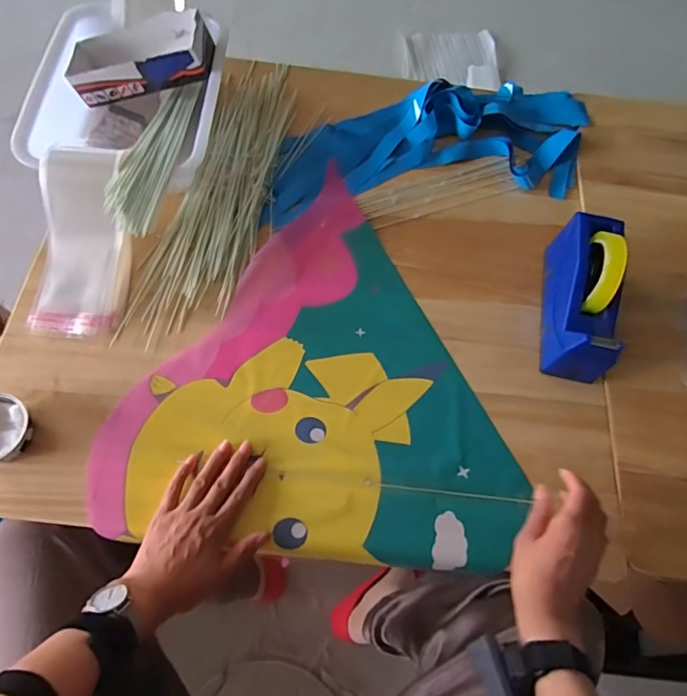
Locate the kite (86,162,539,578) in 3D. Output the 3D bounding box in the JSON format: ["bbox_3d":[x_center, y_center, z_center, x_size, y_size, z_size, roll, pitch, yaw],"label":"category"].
[{"bbox_3d":[0.014,0.072,0.624,0.454,0.013,0.510,32,68,9],"label":"kite"}]

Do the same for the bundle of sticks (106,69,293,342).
[{"bbox_3d":[-0.170,-0.236,0.732,0.129,0.021,0.501,13,67,2],"label":"bundle of sticks"}]

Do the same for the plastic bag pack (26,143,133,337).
[{"bbox_3d":[-0.339,-0.138,0.642,0.111,0.042,0.243,-1,89,-3],"label":"plastic bag pack"}]

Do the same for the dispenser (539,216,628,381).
[{"bbox_3d":[0.312,-0.070,0.642,0.068,0.126,0.202,10,66,-1],"label":"dispenser"}]

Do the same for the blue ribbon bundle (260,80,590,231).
[{"bbox_3d":[0.147,-0.321,0.786,0.566,0.039,0.240,-9,68,-8],"label":"blue ribbon bundle"}]

